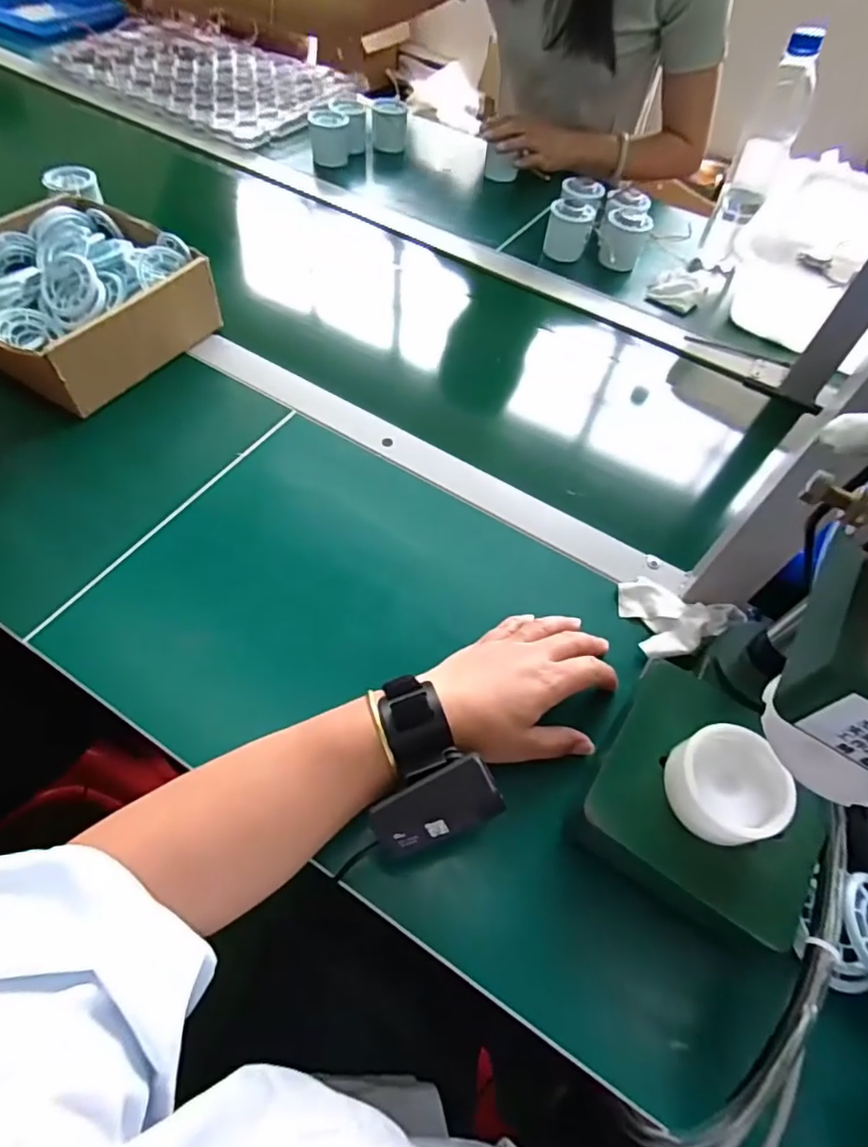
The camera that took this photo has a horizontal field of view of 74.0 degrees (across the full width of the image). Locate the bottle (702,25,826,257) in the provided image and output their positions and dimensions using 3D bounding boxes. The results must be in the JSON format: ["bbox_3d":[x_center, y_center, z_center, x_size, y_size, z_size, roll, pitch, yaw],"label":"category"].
[{"bbox_3d":[0.362,-0.460,0.651,0.056,0.208,0.072,26,59,11],"label":"bottle"}]

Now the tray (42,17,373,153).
[{"bbox_3d":[-0.361,-0.811,0.928,0.476,0.016,0.295,32,60,15],"label":"tray"}]

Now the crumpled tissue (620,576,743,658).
[{"bbox_3d":[0.178,0.026,0.440,0.067,0.033,0.073,-21,62,-17],"label":"crumpled tissue"}]

